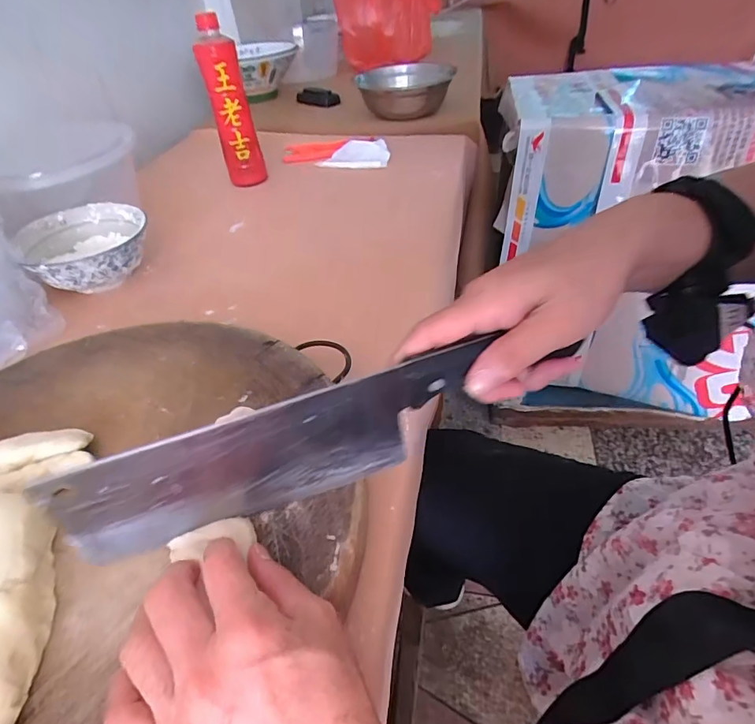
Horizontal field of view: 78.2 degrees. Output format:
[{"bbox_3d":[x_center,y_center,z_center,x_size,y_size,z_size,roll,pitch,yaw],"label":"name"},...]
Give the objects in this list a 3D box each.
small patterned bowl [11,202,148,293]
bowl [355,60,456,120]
[{"bbox_3d":[-0.346,-0.138,0.560,0.134,0.051,0.149,-30,48,-24],"label":"small patterned bowl"},{"bbox_3d":[0.053,-0.536,0.925,0.173,0.077,0.192,-7,43,-1],"label":"bowl"}]

